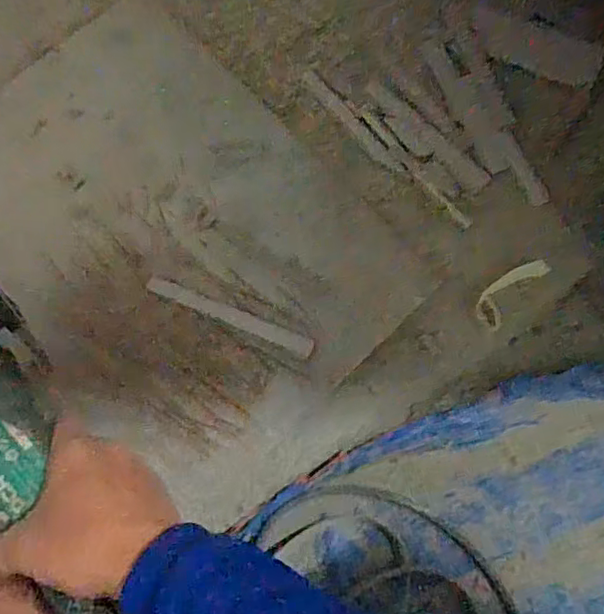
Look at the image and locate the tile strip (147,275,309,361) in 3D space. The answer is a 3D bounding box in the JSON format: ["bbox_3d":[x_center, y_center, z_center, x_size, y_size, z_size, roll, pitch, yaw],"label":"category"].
[{"bbox_3d":[-0.061,0.008,0.508,0.149,0.008,0.016,23,75,8],"label":"tile strip"}]

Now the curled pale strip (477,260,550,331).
[{"bbox_3d":[0.183,-0.014,0.532,0.071,0.006,0.031,-44,76,7],"label":"curled pale strip"}]

